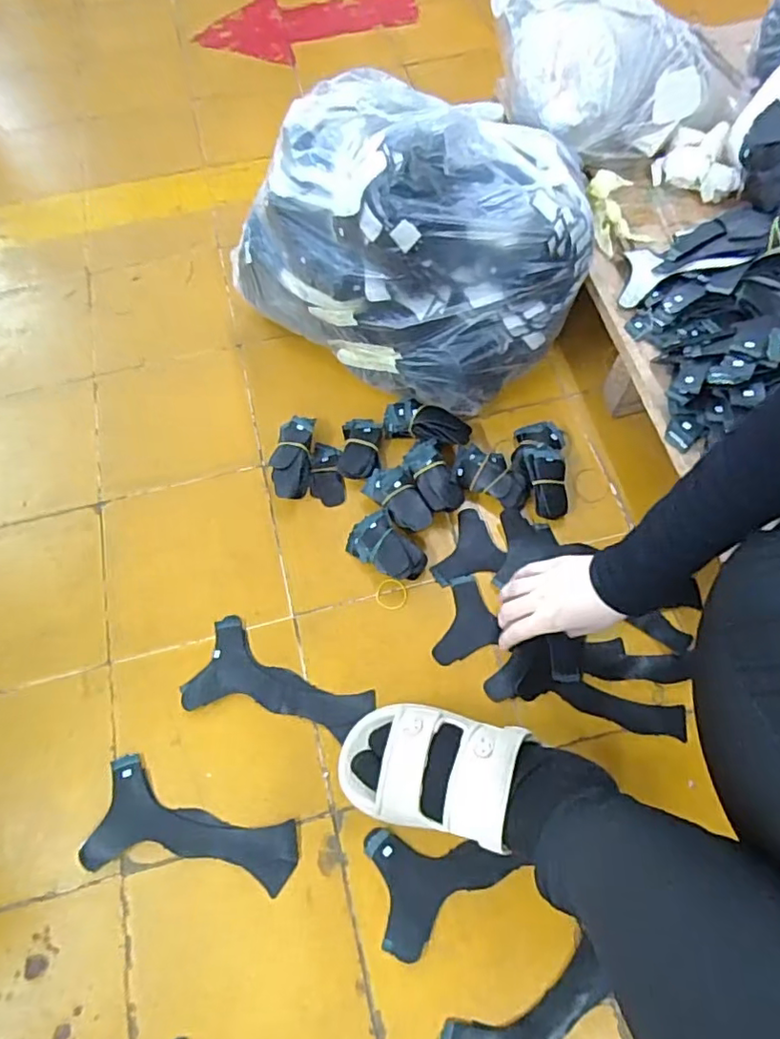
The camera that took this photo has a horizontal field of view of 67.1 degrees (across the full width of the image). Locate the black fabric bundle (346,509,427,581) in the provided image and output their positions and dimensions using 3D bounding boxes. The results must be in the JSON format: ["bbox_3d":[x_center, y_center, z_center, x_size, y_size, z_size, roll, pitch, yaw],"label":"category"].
[{"bbox_3d":[-0.002,0.032,0.658,0.088,0.034,0.056,37,70,17],"label":"black fabric bundle"}]

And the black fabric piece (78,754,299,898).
[{"bbox_3d":[-0.182,0.290,0.550,0.192,0.004,0.090,9,64,6],"label":"black fabric piece"}]

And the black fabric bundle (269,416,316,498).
[{"bbox_3d":[-0.116,-0.072,0.706,0.046,0.032,0.101,0,64,1],"label":"black fabric bundle"}]

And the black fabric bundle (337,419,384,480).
[{"bbox_3d":[-0.037,-0.086,0.721,0.048,0.020,0.082,5,64,4],"label":"black fabric bundle"}]

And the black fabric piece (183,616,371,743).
[{"bbox_3d":[-0.114,0.175,0.605,0.183,0.004,0.093,20,66,10],"label":"black fabric piece"}]

